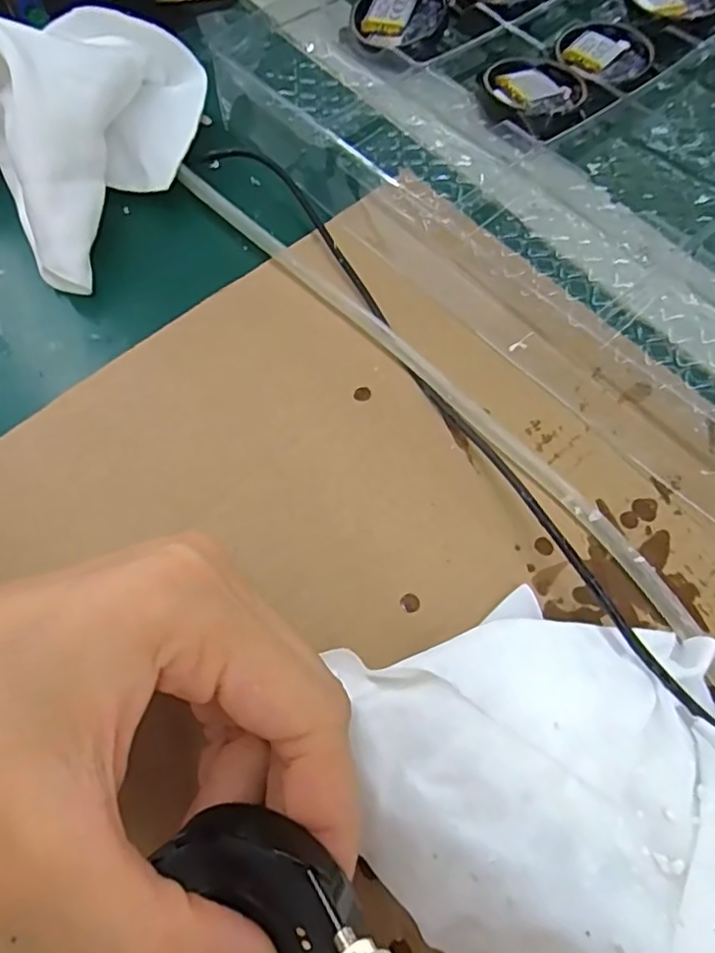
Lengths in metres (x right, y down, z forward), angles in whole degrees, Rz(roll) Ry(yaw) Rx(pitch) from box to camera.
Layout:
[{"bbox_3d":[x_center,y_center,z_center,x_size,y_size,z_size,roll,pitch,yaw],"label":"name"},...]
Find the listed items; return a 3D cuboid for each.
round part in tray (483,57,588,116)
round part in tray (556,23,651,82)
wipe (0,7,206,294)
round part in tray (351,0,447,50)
[{"bbox_3d":[0.081,-0.176,0.279,0.040,0.011,0.040,0,65,0],"label":"round part in tray"},{"bbox_3d":[0.119,-0.203,0.297,0.044,0.004,0.042,0,65,0],"label":"round part in tray"},{"bbox_3d":[-0.123,-0.145,0.241,0.097,0.064,0.106,28,68,13],"label":"wipe"},{"bbox_3d":[0.020,-0.218,0.295,0.043,0.012,0.041,-20,66,-9],"label":"round part in tray"}]

